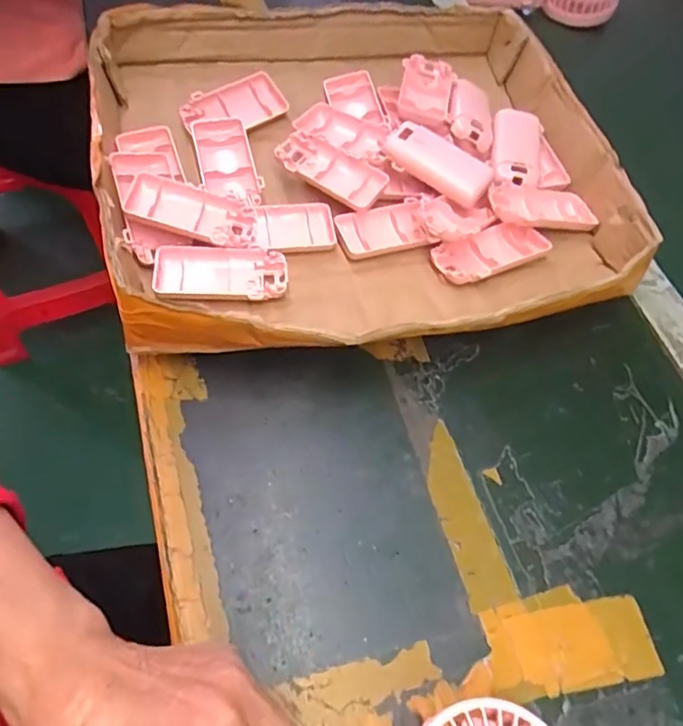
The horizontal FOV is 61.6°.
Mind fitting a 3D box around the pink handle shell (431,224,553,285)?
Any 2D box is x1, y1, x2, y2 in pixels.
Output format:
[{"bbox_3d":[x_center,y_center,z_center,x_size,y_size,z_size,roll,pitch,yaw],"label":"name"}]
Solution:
[{"bbox_3d":[0.119,-0.090,0.464,0.089,0.015,0.046,-23,64,-18],"label":"pink handle shell"}]

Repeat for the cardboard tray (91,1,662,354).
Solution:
[{"bbox_3d":[0.016,-0.172,0.490,0.406,0.074,0.376,-9,60,-11],"label":"cardboard tray"}]

